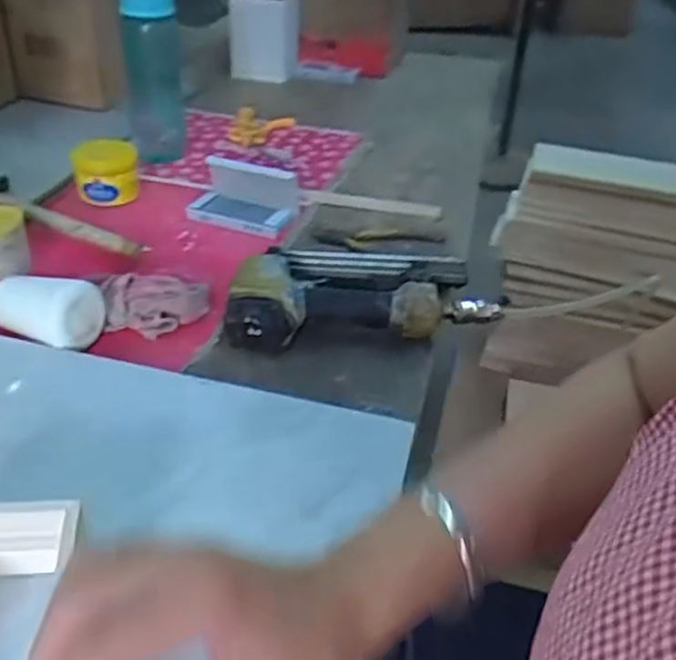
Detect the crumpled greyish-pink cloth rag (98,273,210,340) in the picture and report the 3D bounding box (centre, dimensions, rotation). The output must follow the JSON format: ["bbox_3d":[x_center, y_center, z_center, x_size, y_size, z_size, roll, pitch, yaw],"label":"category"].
[{"bbox_3d":[-0.179,-0.028,0.693,0.102,0.032,0.079,-8,37,-18],"label":"crumpled greyish-pink cloth rag"}]

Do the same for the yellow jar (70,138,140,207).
[{"bbox_3d":[-0.301,-0.210,0.914,0.081,0.070,0.080,-4,36,-14],"label":"yellow jar"}]

